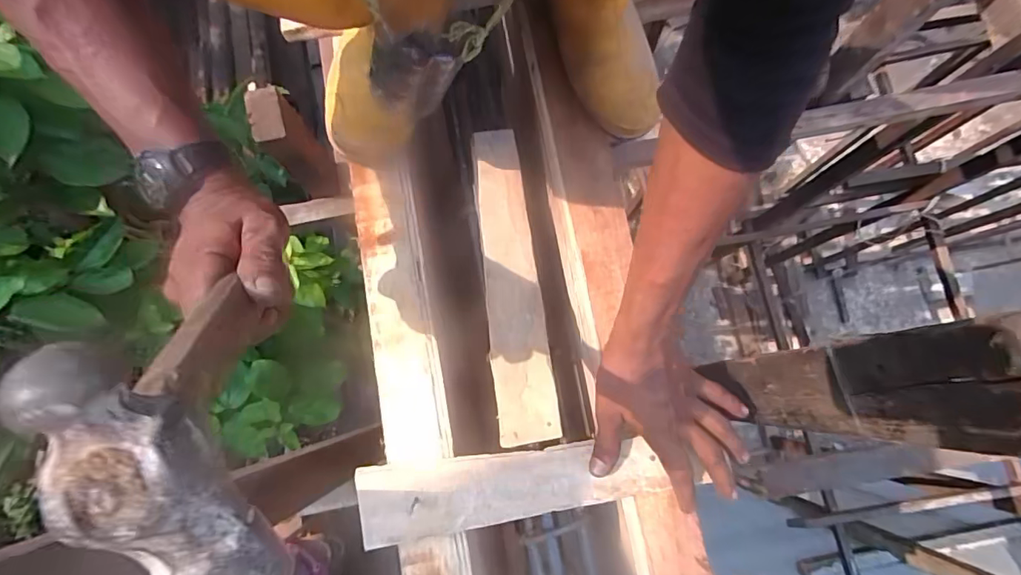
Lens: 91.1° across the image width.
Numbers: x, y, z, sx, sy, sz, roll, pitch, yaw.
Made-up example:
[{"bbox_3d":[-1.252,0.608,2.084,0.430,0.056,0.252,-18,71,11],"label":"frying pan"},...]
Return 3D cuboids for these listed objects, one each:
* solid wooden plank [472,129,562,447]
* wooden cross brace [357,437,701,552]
[{"bbox_3d":[-0.002,-0.008,0.544,0.061,0.014,0.341,-8,79,0],"label":"solid wooden plank"},{"bbox_3d":[0.000,0.186,0.465,0.274,0.016,0.066,-6,79,-1],"label":"wooden cross brace"}]

